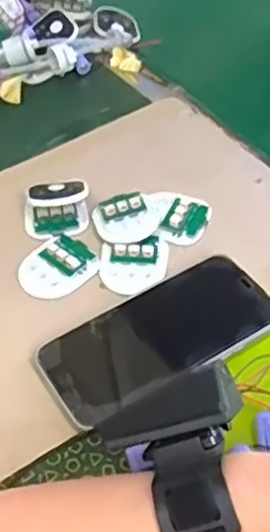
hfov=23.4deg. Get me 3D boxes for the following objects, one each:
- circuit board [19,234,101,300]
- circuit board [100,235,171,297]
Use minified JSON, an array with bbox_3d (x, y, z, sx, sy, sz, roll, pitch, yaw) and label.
[{"bbox_3d":[-0.059,-0.001,0.490,0.058,0.006,0.049,-33,55,-25],"label":"circuit board"},{"bbox_3d":[0.001,-0.001,0.487,0.052,0.006,0.049,-6,48,-4],"label":"circuit board"}]

